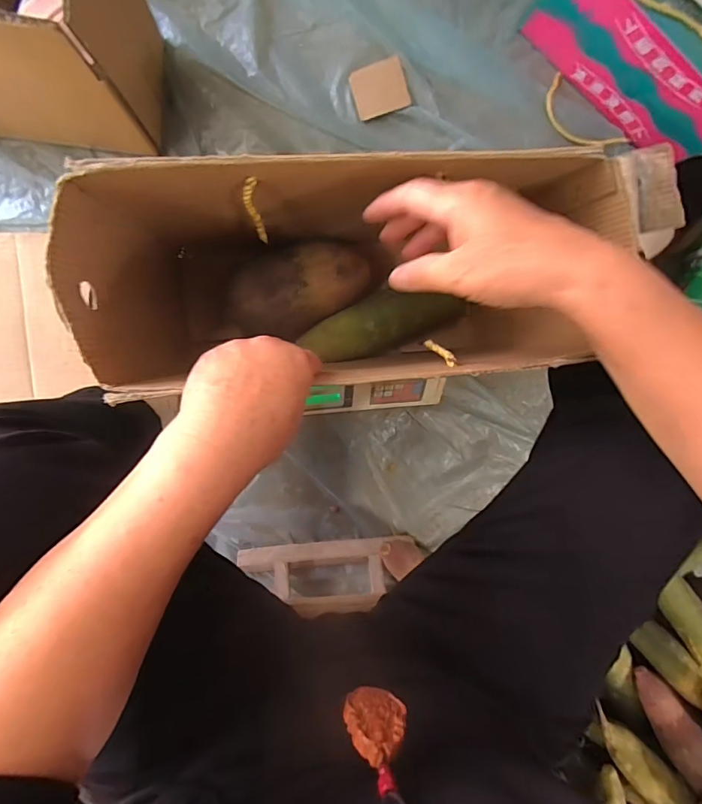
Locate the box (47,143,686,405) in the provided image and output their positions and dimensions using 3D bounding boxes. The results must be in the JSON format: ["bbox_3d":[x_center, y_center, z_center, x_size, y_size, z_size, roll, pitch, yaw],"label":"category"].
[{"bbox_3d":[0.012,-0.102,0.424,0.419,0.259,0.145,-4,97,-6],"label":"box"}]

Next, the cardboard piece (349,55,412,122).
[{"bbox_3d":[0.040,-0.426,0.613,0.073,0.009,0.065,-18,94,1],"label":"cardboard piece"}]

